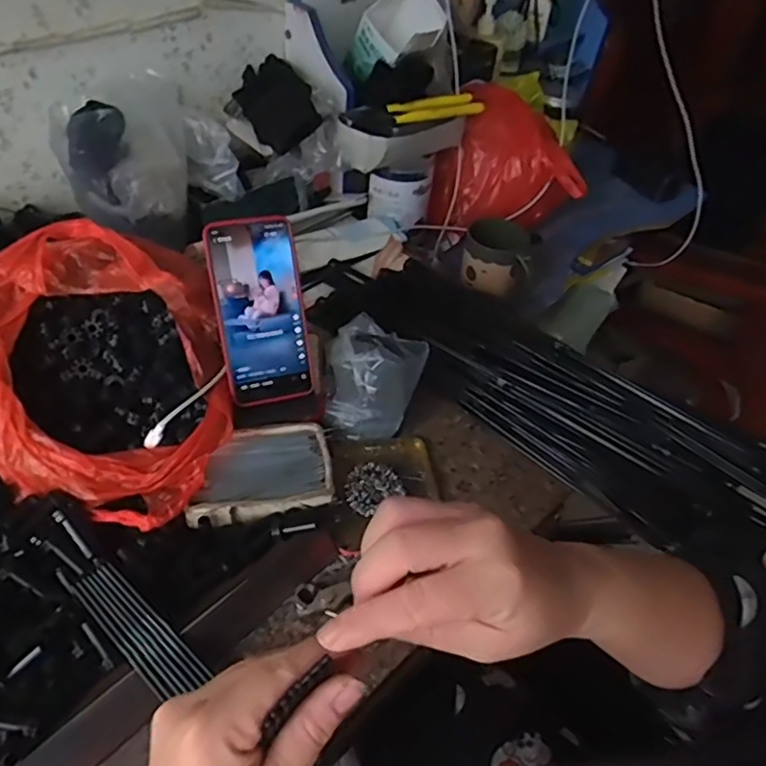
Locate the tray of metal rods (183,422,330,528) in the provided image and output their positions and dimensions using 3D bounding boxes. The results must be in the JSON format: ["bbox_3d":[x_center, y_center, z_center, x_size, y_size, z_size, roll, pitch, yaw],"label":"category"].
[{"bbox_3d":[-0.111,0.078,0.562,0.126,0.017,0.087,-10,48,-16],"label":"tray of metal rods"}]

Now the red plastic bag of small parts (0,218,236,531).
[{"bbox_3d":[-0.247,-0.021,0.558,0.250,0.077,0.252,21,64,2],"label":"red plastic bag of small parts"}]

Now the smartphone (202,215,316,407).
[{"bbox_3d":[-0.109,-0.063,0.564,0.077,0.163,0.009,-12,13,-18],"label":"smartphone"}]

